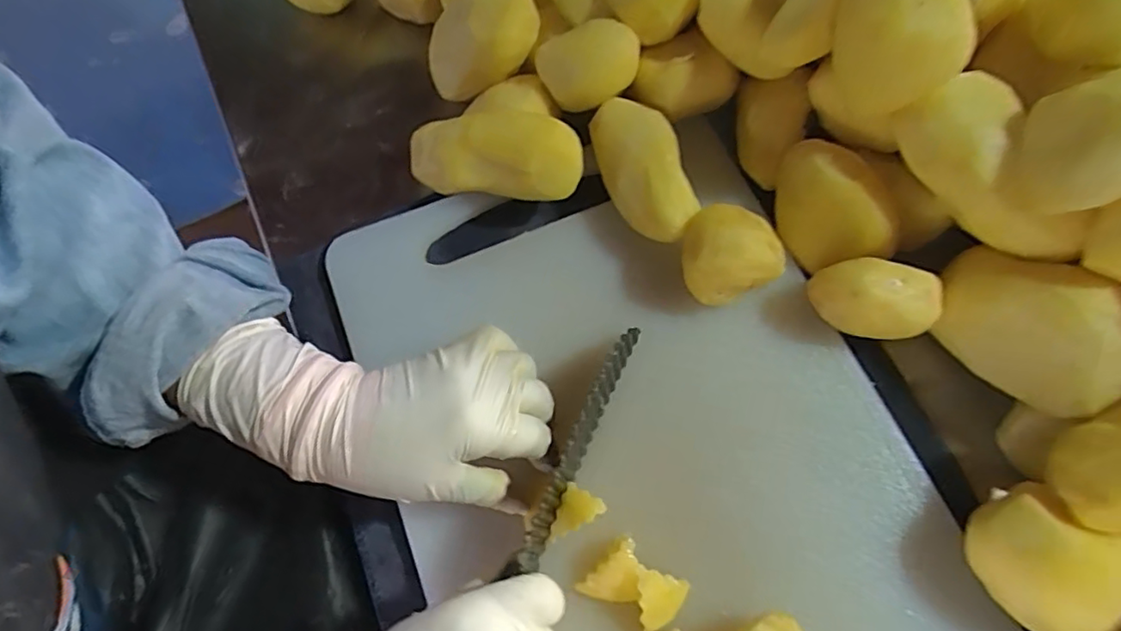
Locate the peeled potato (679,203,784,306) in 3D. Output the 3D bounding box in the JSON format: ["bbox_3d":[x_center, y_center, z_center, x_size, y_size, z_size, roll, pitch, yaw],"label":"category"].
[{"bbox_3d":[0.098,-0.038,0.353,0.059,0.045,0.052,-20,69,-6],"label":"peeled potato"}]

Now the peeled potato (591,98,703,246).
[{"bbox_3d":[0.051,-0.091,0.380,0.046,0.038,0.104,-16,69,-4],"label":"peeled potato"}]

